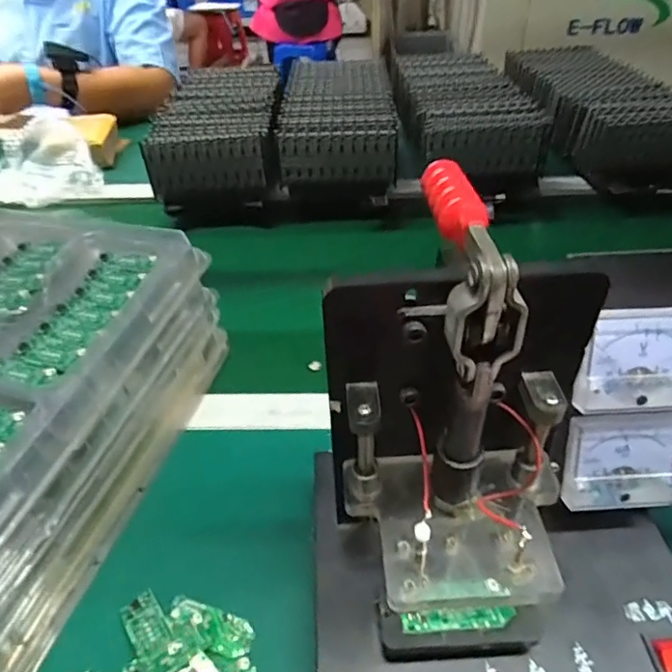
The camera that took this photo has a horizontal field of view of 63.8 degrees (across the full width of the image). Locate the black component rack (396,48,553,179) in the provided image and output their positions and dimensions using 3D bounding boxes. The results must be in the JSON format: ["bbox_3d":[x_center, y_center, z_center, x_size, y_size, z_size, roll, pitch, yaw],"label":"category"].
[{"bbox_3d":[0.203,-0.376,0.893,0.173,0.079,0.388,-3,41,0],"label":"black component rack"}]

